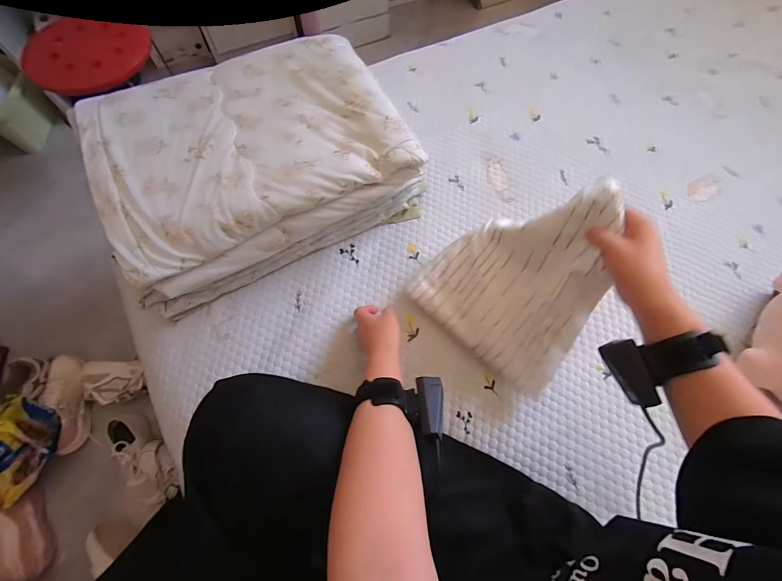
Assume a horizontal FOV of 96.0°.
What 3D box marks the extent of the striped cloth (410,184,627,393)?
[{"bbox_3d":[0.175,-0.021,0.477,0.233,0.194,0.194,42,76,14],"label":"striped cloth"}]

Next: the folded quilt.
[{"bbox_3d":[-0.213,-0.196,0.583,0.431,0.190,0.301,-26,71,-12],"label":"folded quilt"}]

